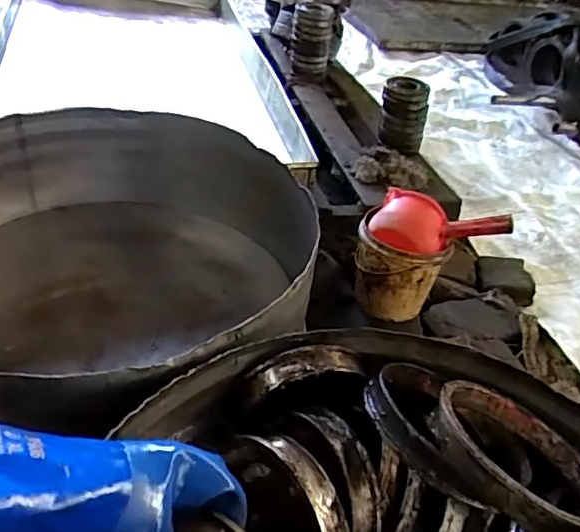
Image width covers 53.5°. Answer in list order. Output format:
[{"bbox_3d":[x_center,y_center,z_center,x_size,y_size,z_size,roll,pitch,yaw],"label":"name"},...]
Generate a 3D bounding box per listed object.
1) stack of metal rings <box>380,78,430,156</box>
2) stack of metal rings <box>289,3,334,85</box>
[{"bbox_3d":[0.288,-0.386,1.470,0.119,0.162,0.143,12,38,3],"label":"stack of metal rings"},{"bbox_3d":[0.068,-0.667,1.747,0.131,0.226,0.120,9,38,-2],"label":"stack of metal rings"}]

